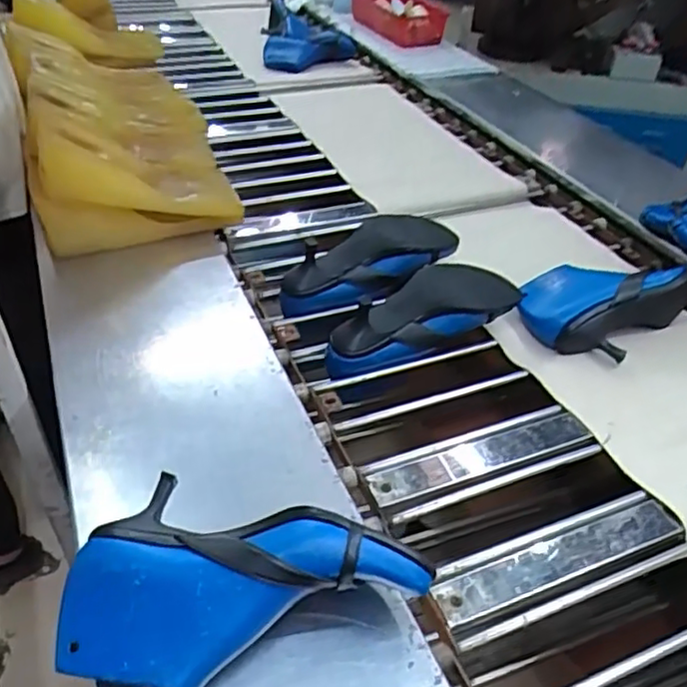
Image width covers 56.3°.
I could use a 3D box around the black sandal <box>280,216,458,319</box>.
[{"bbox_3d":[0.030,-0.117,0.895,0.265,0.073,0.096,-25,45,-10],"label":"black sandal"}]

